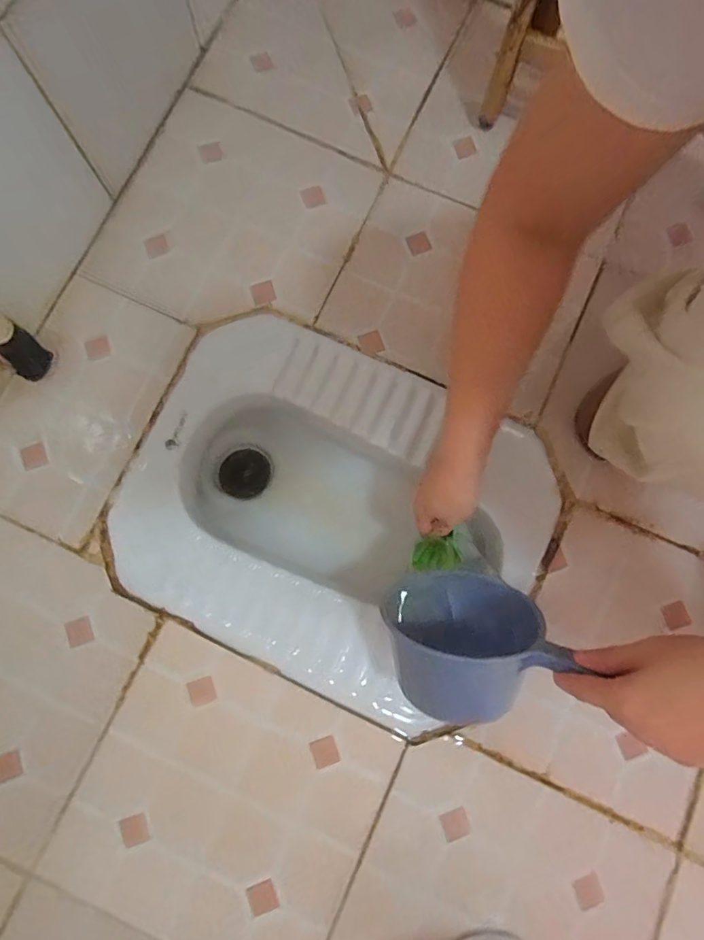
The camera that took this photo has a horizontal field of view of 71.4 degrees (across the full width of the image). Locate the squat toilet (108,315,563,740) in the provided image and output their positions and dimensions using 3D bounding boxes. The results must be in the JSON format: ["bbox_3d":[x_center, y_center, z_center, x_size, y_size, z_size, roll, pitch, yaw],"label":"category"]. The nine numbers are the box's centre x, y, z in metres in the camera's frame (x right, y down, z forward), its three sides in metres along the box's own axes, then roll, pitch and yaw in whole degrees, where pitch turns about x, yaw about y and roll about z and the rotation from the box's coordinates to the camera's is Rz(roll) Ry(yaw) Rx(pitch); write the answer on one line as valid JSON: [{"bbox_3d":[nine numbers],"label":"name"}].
[{"bbox_3d":[-0.025,0.058,0.651,0.472,0.171,0.374,26,80,4],"label":"squat toilet"}]

